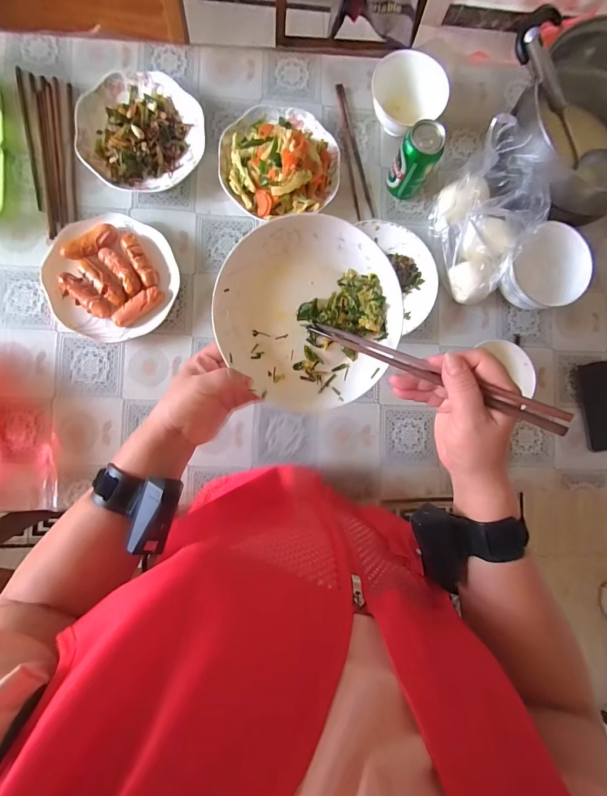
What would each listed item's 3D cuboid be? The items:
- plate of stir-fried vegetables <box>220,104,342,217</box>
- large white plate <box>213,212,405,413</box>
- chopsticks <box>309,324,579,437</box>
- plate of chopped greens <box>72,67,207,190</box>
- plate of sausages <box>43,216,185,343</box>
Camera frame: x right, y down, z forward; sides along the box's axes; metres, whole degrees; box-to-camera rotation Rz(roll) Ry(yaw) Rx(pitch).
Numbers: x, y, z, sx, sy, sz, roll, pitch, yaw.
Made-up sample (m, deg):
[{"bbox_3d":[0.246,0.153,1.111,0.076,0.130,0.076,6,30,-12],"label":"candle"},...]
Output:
[{"bbox_3d":[-0.039,-0.400,0.604,0.195,0.076,0.188,-14,87,-6],"label":"plate of stir-fried vegetables"},{"bbox_3d":[0.009,-0.091,0.393,0.191,0.027,0.197,-1,101,-7],"label":"large white plate"},{"bbox_3d":[0.110,-0.028,0.337,0.240,0.013,0.019,27,83,28],"label":"chopsticks"},{"bbox_3d":[-0.268,-0.441,0.601,0.195,0.045,0.196,0,86,-5],"label":"plate of chopped greens"},{"bbox_3d":[-0.307,-0.193,0.581,0.194,0.043,0.196,0,86,-5],"label":"plate of sausages"}]

